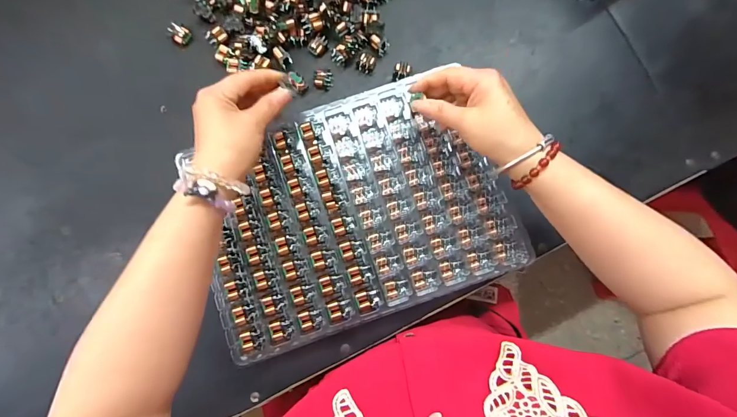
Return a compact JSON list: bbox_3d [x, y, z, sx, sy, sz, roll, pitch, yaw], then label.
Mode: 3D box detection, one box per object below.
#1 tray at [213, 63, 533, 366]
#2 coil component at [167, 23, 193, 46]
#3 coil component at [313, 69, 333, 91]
[{"bbox_3d":[-0.016,-0.003,0.369,0.320,0.028,0.234,-18,85,1],"label":"tray"},{"bbox_3d":[-0.225,-0.207,0.398,0.019,0.016,0.022,42,86,2],"label":"coil component"},{"bbox_3d":[-0.054,-0.154,0.399,0.021,0.013,0.021,-3,86,-1],"label":"coil component"}]

